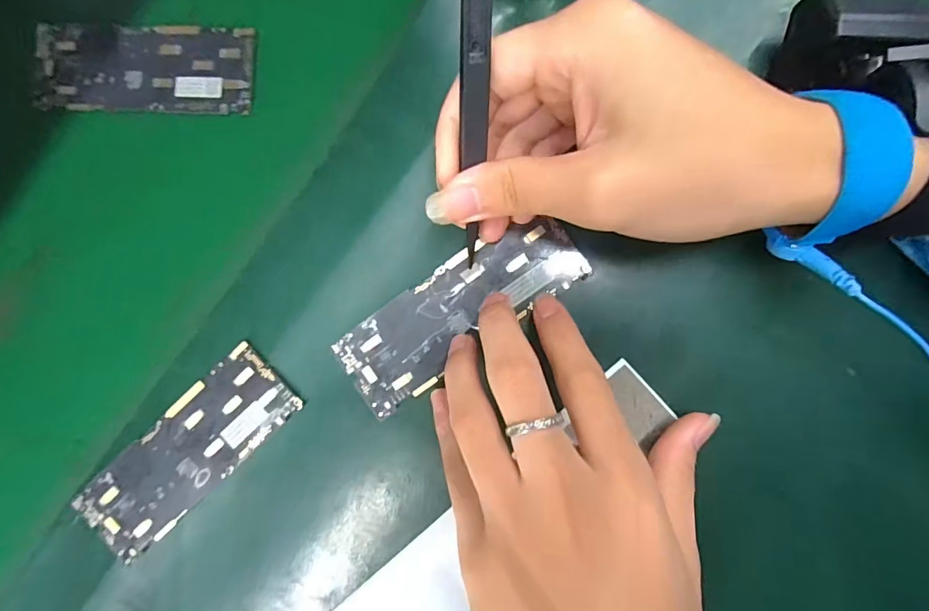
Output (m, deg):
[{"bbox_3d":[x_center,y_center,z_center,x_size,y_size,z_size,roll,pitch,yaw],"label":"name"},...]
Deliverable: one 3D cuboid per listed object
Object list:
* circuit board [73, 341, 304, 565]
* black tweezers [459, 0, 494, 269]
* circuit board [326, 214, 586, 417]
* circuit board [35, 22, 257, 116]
[{"bbox_3d":[-0.140,0.075,0.231,0.123,0.007,0.044,-42,87,5],"label":"circuit board"},{"bbox_3d":[0.004,-0.063,0.177,0.010,0.012,0.114,5,133,4],"label":"black tweezers"},{"bbox_3d":[-0.002,0.003,0.220,0.123,0.004,0.043,-33,88,4],"label":"circuit board"},{"bbox_3d":[-0.168,-0.124,0.238,0.119,0.005,0.044,3,91,4],"label":"circuit board"}]

